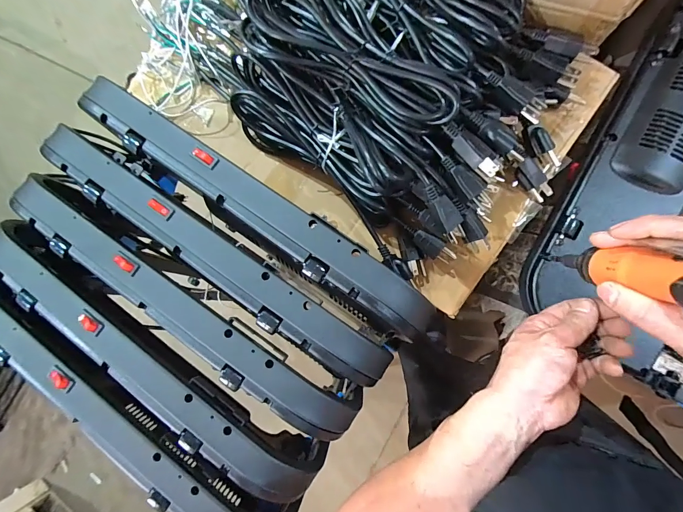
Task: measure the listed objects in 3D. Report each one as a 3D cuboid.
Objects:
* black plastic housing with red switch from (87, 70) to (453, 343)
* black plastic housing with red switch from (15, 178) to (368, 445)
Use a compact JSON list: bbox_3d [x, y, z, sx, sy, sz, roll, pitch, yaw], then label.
[{"bbox_3d":[-0.086,-0.048,0.352,0.446,0.053,0.069,38,95,8],"label":"black plastic housing with red switch"},{"bbox_3d":[-0.164,0.048,0.362,0.438,0.056,0.065,35,95,8],"label":"black plastic housing with red switch"}]

